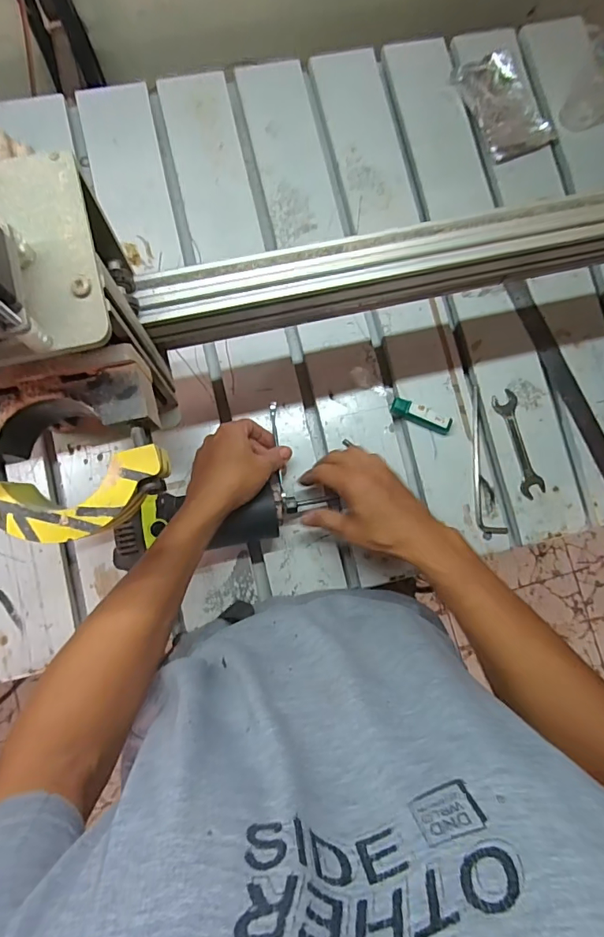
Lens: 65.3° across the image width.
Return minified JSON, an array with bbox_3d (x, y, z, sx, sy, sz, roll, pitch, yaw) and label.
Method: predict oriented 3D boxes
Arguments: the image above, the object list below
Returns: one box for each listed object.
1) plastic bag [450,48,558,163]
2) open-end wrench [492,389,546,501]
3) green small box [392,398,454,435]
[{"bbox_3d":[0.271,-0.489,0.636,0.098,0.027,0.141,-24,86,-7],"label":"plastic bag"},{"bbox_3d":[0.273,-0.032,0.593,0.032,0.004,0.137,-15,85,-6],"label":"open-end wrench"},{"bbox_3d":[0.148,-0.065,0.583,0.074,0.019,0.021,24,82,-2],"label":"green small box"}]

